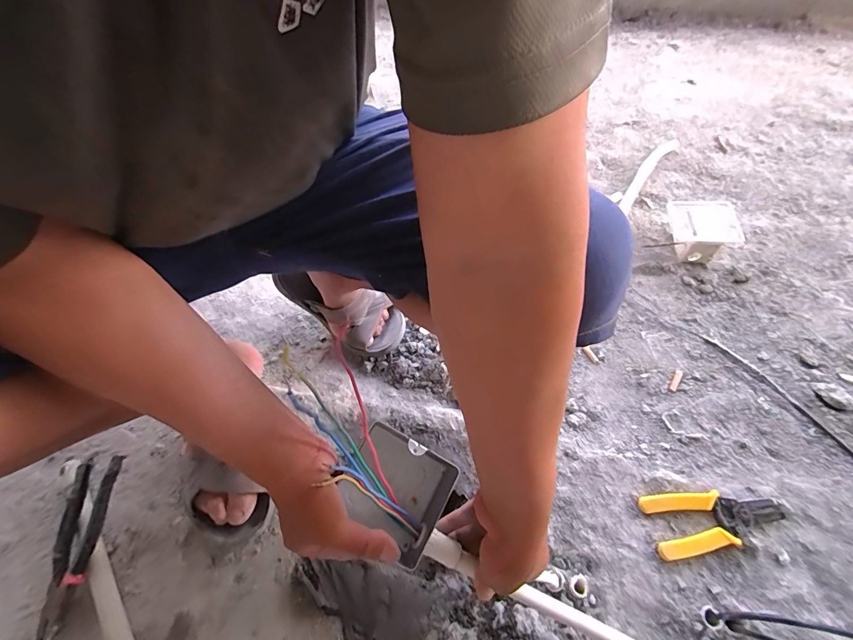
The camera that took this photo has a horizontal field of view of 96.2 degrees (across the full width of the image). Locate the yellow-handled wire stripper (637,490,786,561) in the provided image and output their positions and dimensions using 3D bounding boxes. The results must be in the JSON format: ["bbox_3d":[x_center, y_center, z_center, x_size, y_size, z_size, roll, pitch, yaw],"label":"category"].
[{"bbox_3d":[0.338,0.234,0.448,0.152,0.014,0.065,-6,55,-1],"label":"yellow-handled wire stripper"}]

